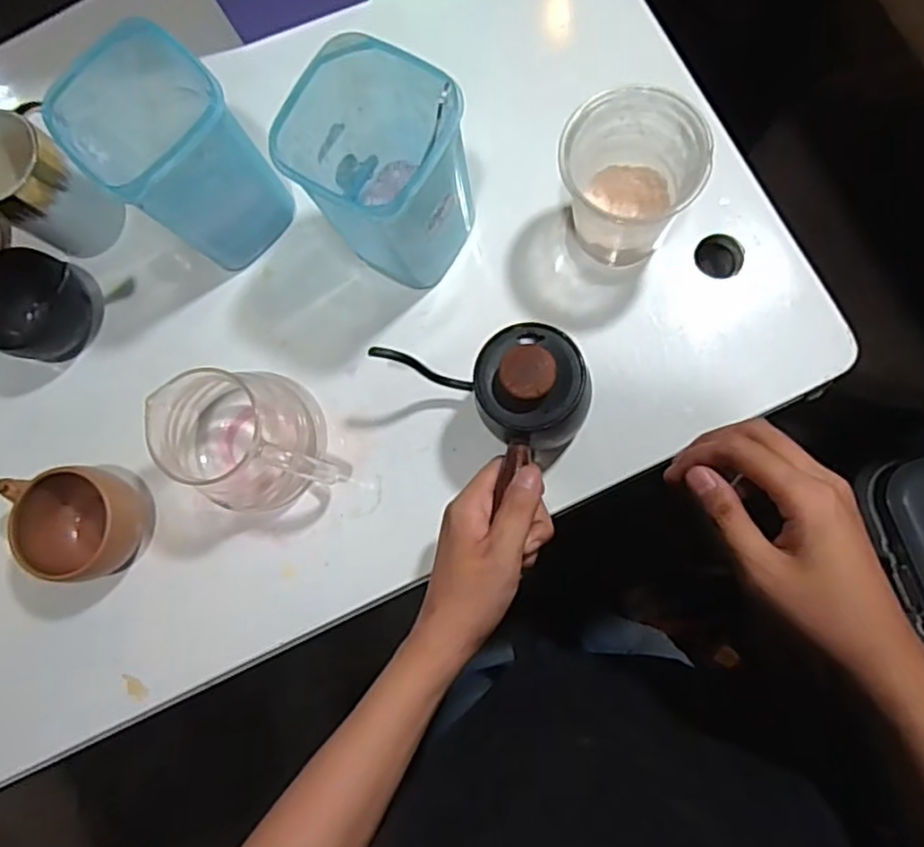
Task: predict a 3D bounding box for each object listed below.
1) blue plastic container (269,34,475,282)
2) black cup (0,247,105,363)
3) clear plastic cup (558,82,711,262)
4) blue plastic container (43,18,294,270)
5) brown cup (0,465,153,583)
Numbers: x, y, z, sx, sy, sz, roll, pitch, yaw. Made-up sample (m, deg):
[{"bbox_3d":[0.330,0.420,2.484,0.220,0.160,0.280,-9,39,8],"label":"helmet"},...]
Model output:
[{"bbox_3d":[-0.048,-0.169,0.461,0.098,0.146,0.099,35,87,9],"label":"blue plastic container"},{"bbox_3d":[-0.337,-0.094,0.533,0.072,0.056,0.081,21,85,8],"label":"black cup"},{"bbox_3d":[0.110,-0.164,0.464,0.083,0.109,0.077,-1,82,6],"label":"clear plastic cup"},{"bbox_3d":[-0.196,-0.187,0.483,0.095,0.144,0.096,39,88,9],"label":"blue plastic container"},{"bbox_3d":[-0.284,0.075,0.498,0.080,0.063,0.081,-1,82,6],"label":"brown cup"}]

